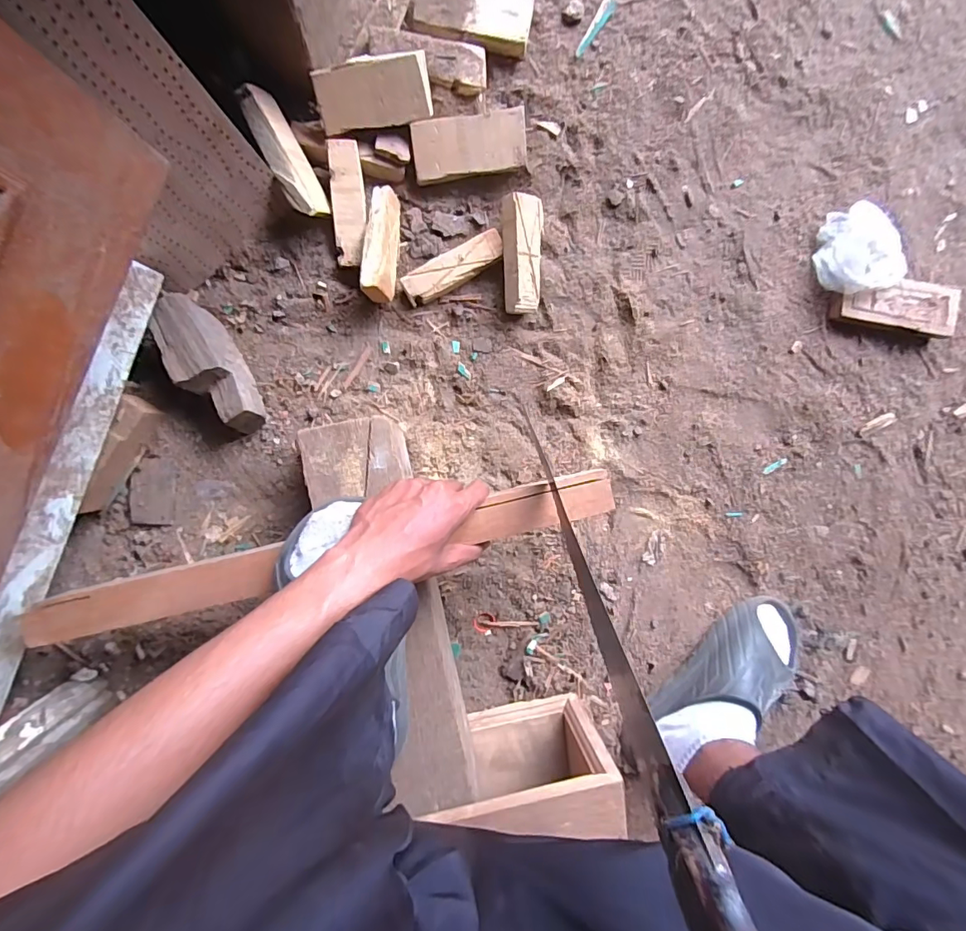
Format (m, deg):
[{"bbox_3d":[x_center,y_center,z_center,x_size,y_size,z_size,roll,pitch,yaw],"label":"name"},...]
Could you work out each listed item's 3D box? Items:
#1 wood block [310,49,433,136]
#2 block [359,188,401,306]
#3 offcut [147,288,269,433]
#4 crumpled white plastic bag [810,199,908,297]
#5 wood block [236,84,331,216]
[{"bbox_3d":[-0.113,-0.391,0.497,0.118,0.016,0.057,-14,133,-6],"label":"wood block"},{"bbox_3d":[-0.115,-0.248,0.537,0.037,0.033,0.127,4,84,-11],"label":"block"},{"bbox_3d":[-0.298,-0.107,0.518,0.054,0.063,0.149,-27,99,-2],"label":"offcut"},{"bbox_3d":[0.475,-0.275,0.596,0.096,0.041,0.110,-10,98,-5],"label":"crumpled white plastic bag"},{"bbox_3d":[-0.205,-0.321,0.491,0.020,0.047,0.122,-10,117,34],"label":"wood block"}]

